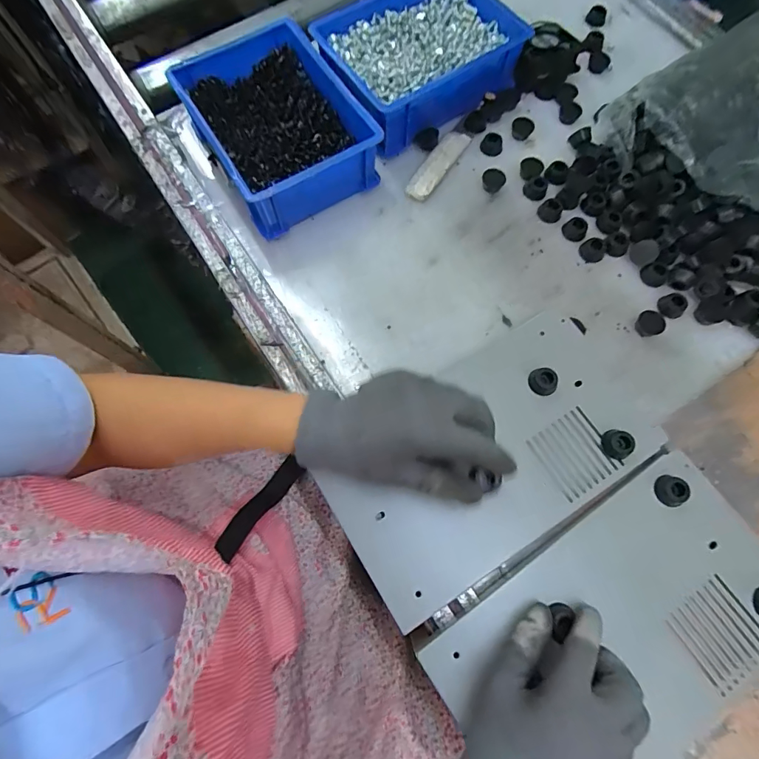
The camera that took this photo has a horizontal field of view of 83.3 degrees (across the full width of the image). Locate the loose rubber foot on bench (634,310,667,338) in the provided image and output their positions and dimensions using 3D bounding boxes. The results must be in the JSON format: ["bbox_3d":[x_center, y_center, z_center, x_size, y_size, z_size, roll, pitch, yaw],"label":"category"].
[{"bbox_3d":[0.257,-0.053,0.406,0.022,0.013,0.022,0,72,1],"label":"loose rubber foot on bench"}]

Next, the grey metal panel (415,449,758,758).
[{"bbox_3d":[0.187,0.197,0.323,0.271,0.031,0.172,-35,75,-9],"label":"grey metal panel"}]

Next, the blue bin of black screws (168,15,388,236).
[{"bbox_3d":[-0.108,-0.266,0.453,0.147,0.069,0.199,-31,74,-8],"label":"blue bin of black screws"}]

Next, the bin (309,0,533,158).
[{"bbox_3d":[0.044,-0.364,0.483,0.211,0.063,0.155,-34,75,-9],"label":"bin"}]

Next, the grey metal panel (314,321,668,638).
[{"bbox_3d":[0.093,0.064,0.363,0.268,0.022,0.157,-34,75,-9],"label":"grey metal panel"}]

